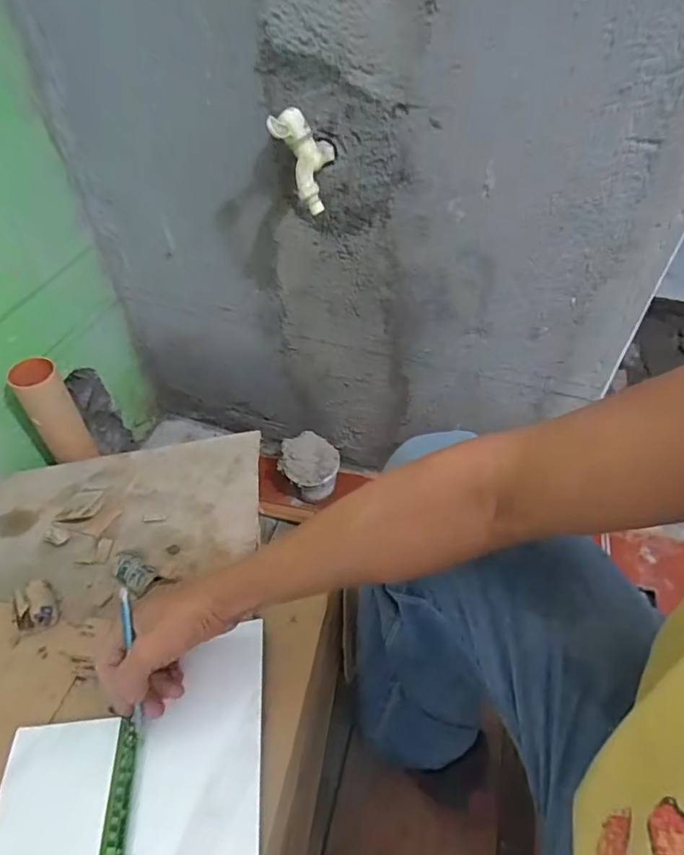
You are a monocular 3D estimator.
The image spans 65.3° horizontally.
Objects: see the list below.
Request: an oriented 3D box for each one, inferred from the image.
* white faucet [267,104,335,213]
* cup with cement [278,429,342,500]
[{"bbox_3d":[-0.042,-0.298,0.585,0.030,0.100,0.072,1,53,44],"label":"white faucet"},{"bbox_3d":[-0.053,0.079,0.935,0.095,0.103,0.099,0,48,0],"label":"cup with cement"}]

